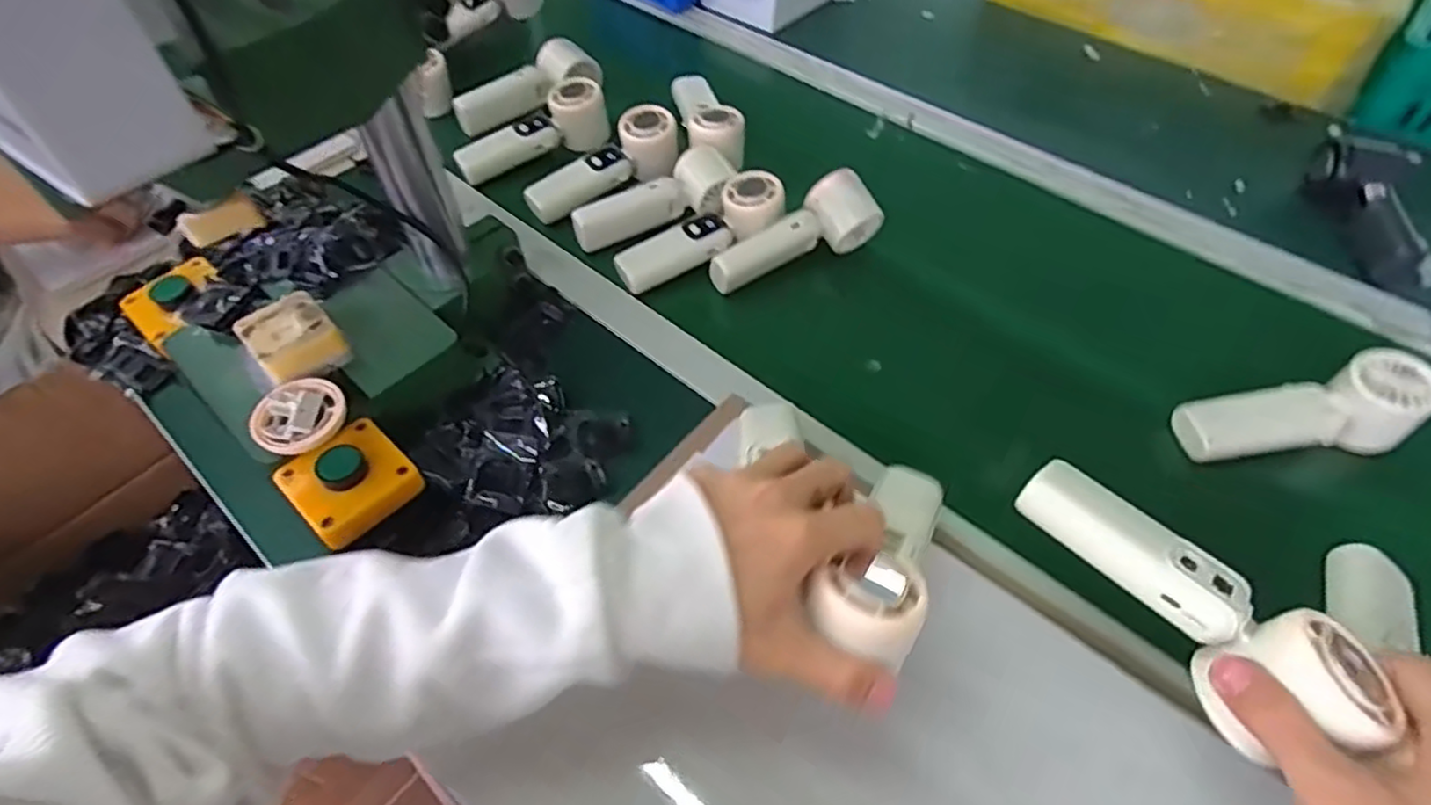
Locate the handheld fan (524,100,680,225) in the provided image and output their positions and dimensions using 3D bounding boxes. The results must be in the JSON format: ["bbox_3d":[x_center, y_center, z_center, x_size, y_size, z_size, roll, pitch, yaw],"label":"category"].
[{"bbox_3d":[-0.109,-0.234,0.662,0.164,0.054,0.047,-33,61,-21],"label":"handheld fan"}]

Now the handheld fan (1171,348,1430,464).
[{"bbox_3d":[0.431,0.010,0.502,0.167,0.039,0.057,-12,54,7],"label":"handheld fan"}]

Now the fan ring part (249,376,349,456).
[{"bbox_3d":[-0.275,0.008,0.451,0.050,0.018,0.054,-7,55,-6],"label":"fan ring part"}]

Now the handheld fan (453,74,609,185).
[{"bbox_3d":[-0.193,-0.283,0.707,0.163,0.056,0.057,-29,60,-20],"label":"handheld fan"}]

